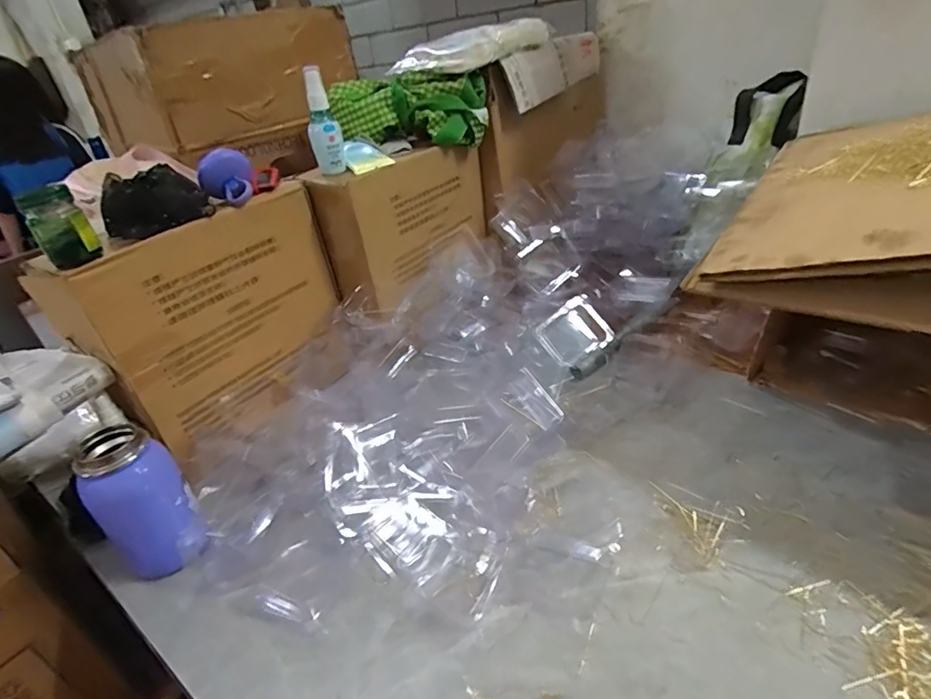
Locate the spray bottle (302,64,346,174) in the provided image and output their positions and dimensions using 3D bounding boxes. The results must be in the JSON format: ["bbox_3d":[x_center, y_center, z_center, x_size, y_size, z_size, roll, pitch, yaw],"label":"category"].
[{"bbox_3d":[-0.173,-0.274,0.622,0.038,0.119,0.034,-14,32,-8],"label":"spray bottle"}]

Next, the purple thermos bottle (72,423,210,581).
[{"bbox_3d":[-0.298,0.143,0.475,0.066,0.134,0.073,20,42,37],"label":"purple thermos bottle"}]

